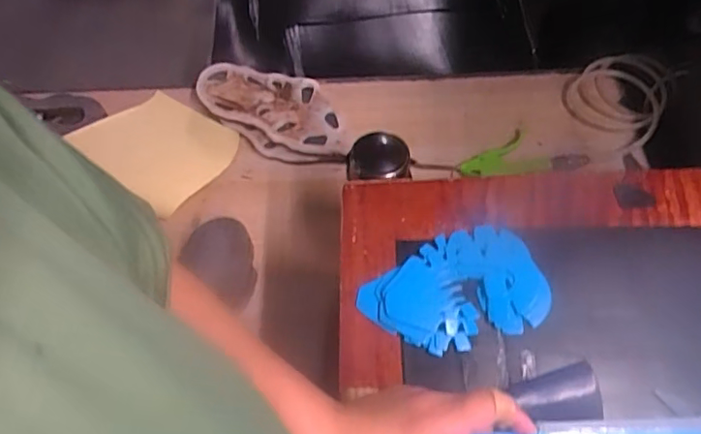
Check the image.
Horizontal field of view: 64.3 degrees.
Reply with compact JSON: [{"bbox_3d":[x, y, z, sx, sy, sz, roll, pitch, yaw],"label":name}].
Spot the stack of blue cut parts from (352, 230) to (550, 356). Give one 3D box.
[{"bbox_3d":[0.083,0.060,0.463,0.144,0.012,0.095,-15,61,-5],"label":"stack of blue cut parts"}]

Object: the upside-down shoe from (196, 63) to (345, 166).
[{"bbox_3d":[-0.116,-0.164,0.876,0.276,0.048,0.133,30,67,18],"label":"upside-down shoe"}]

